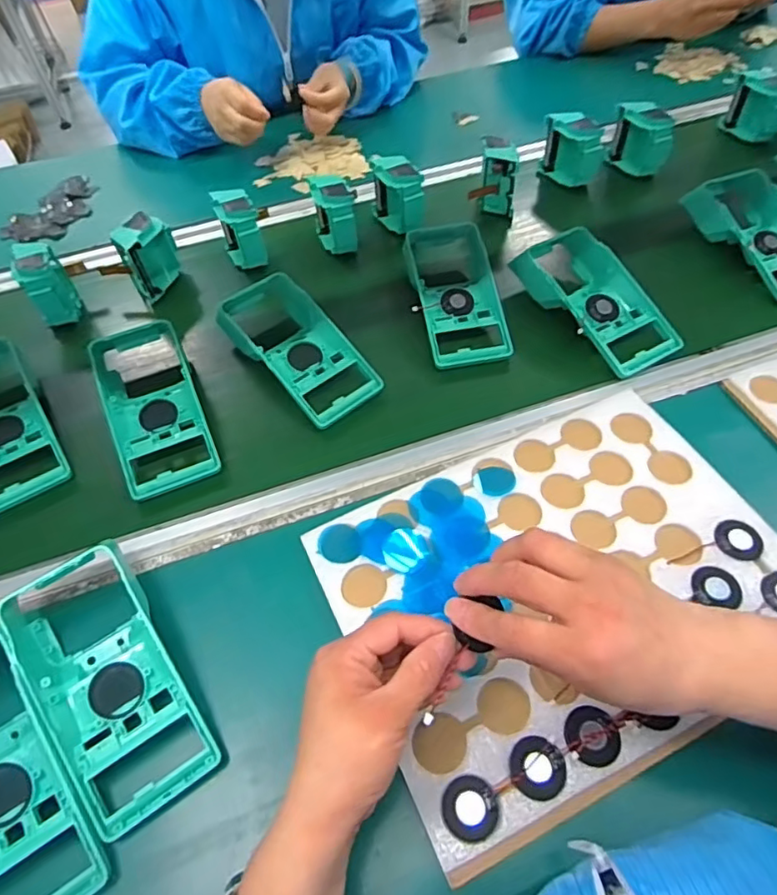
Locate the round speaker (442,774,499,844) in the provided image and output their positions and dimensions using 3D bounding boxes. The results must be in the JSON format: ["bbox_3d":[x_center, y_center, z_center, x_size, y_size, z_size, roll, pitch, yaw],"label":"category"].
[{"bbox_3d":[0.049,0.215,0.342,0.032,0.004,0.033,-2,54,3],"label":"round speaker"}]

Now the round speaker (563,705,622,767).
[{"bbox_3d":[0.128,0.181,0.360,0.034,0.004,0.034,-2,54,3],"label":"round speaker"}]

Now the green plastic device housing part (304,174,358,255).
[{"bbox_3d":[-0.066,-0.279,0.682,0.041,0.072,0.078,-20,55,-10],"label":"green plastic device housing part"}]

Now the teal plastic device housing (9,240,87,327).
[{"bbox_3d":[-0.377,-0.177,0.639,0.045,0.076,0.077,-28,57,-16],"label":"teal plastic device housing"}]

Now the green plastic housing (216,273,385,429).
[{"bbox_3d":[-0.094,-0.105,0.576,0.102,0.052,0.192,-35,59,-20],"label":"green plastic housing"}]

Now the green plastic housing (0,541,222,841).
[{"bbox_3d":[-0.192,0.151,0.387,0.085,0.051,0.184,-31,58,-17],"label":"green plastic housing"}]

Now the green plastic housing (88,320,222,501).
[{"bbox_3d":[-0.221,-0.046,0.543,0.090,0.052,0.188,-22,56,-12],"label":"green plastic housing"}]

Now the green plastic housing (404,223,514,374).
[{"bbox_3d":[0.068,-0.174,0.625,0.083,0.063,0.216,-10,54,-4],"label":"green plastic housing"}]

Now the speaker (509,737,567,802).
[{"bbox_3d":[0.092,0.196,0.352,0.033,0.004,0.033,-2,54,3],"label":"speaker"}]

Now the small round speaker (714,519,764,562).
[{"bbox_3d":[0.265,0.070,0.433,0.034,0.004,0.032,-2,54,3],"label":"small round speaker"}]

